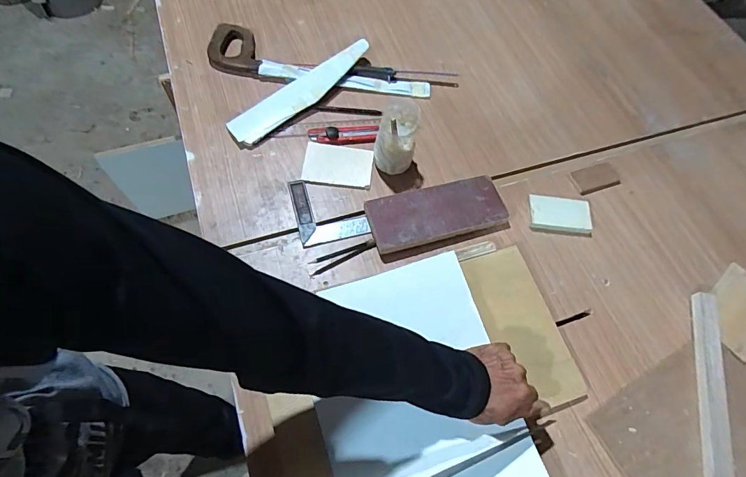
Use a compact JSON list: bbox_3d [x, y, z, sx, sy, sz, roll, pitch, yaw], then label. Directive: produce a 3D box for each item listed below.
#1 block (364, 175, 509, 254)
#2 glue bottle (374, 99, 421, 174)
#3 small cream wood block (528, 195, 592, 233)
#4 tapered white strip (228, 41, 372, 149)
[{"bbox_3d":[0.100,-0.041,0.633,0.215,0.031,0.086,-13,66,-11],"label":"block"},{"bbox_3d":[0.037,-0.159,0.645,0.064,0.102,0.075,11,64,1],"label":"glue bottle"},{"bbox_3d":[0.299,-0.039,0.660,0.097,0.011,0.056,5,64,-2],"label":"small cream wood block"},{"bbox_3d":[-0.120,-0.256,0.711,0.288,0.015,0.065,-37,72,-13],"label":"tapered white strip"}]

